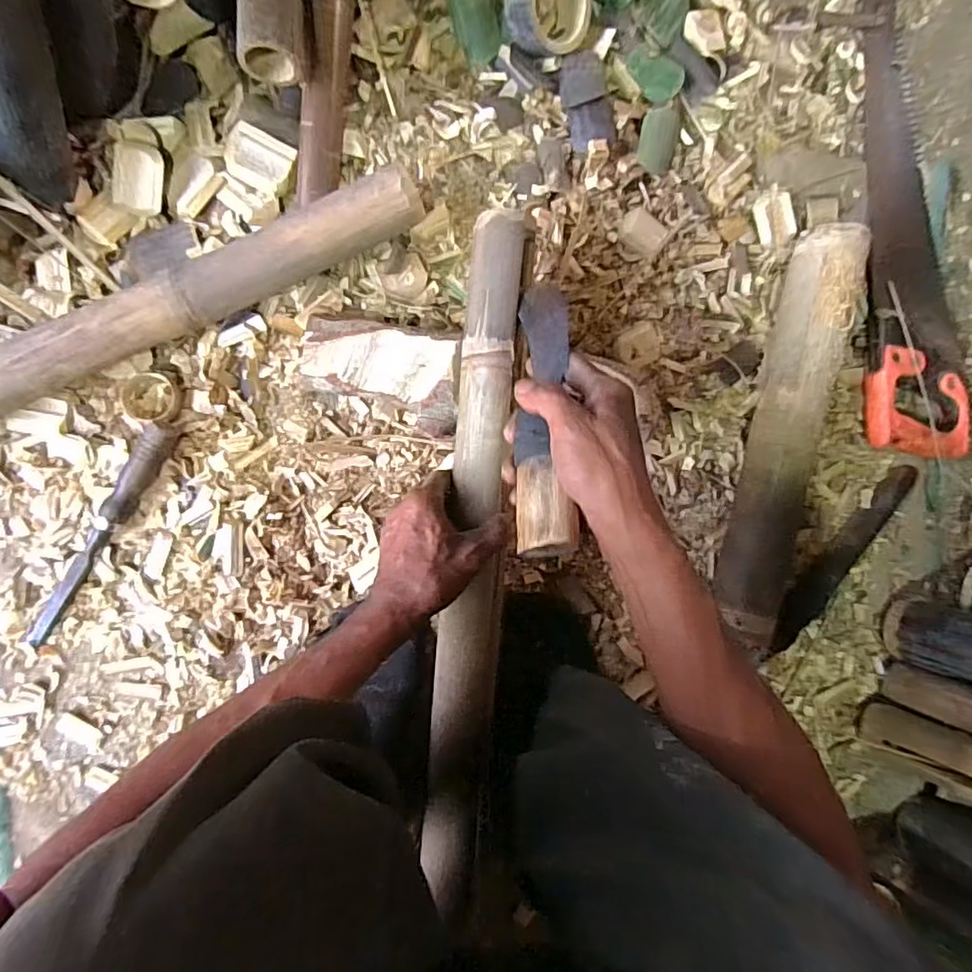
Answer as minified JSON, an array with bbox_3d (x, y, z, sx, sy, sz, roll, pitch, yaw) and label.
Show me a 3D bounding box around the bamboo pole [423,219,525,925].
[{"bbox_3d":[-0.012,0.073,0.496,0.053,0.040,0.598,4,94,-7],"label":"bamboo pole"}]

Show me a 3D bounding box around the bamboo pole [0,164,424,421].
[{"bbox_3d":[-0.360,-0.123,0.493,0.649,0.063,0.058,-27,94,-5],"label":"bamboo pole"}]

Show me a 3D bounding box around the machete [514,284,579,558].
[{"bbox_3d":[0.044,-0.059,0.416,0.037,0.034,0.228,6,64,-7],"label":"machete"}]

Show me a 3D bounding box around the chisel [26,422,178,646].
[{"bbox_3d":[-0.352,0.042,0.510,0.022,0.034,0.231,35,87,-6],"label":"chisel"}]

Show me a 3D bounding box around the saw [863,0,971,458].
[{"bbox_3d":[0.470,-0.290,0.608,0.123,0.036,0.511,0,92,-7],"label":"saw"}]

